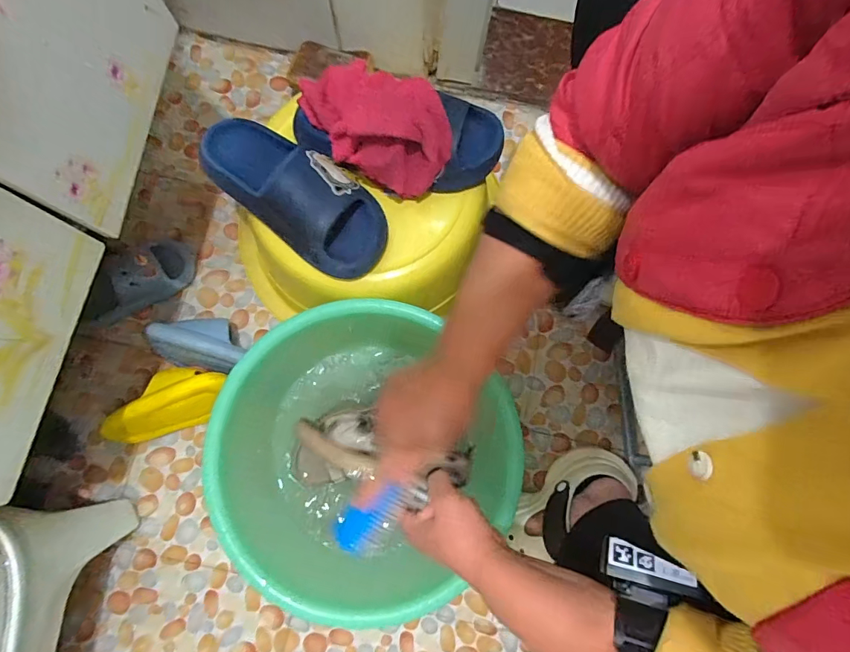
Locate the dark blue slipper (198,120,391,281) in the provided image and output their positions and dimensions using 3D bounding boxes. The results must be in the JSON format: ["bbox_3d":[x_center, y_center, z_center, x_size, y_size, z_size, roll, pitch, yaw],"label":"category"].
[{"bbox_3d":[-0.163,-0.176,0.525,0.262,0.078,0.119,39,80,4],"label":"dark blue slipper"}]

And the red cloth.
[{"bbox_3d":[-0.068,-0.260,0.522,0.212,0.093,0.118,37,80,4],"label":"red cloth"}]

